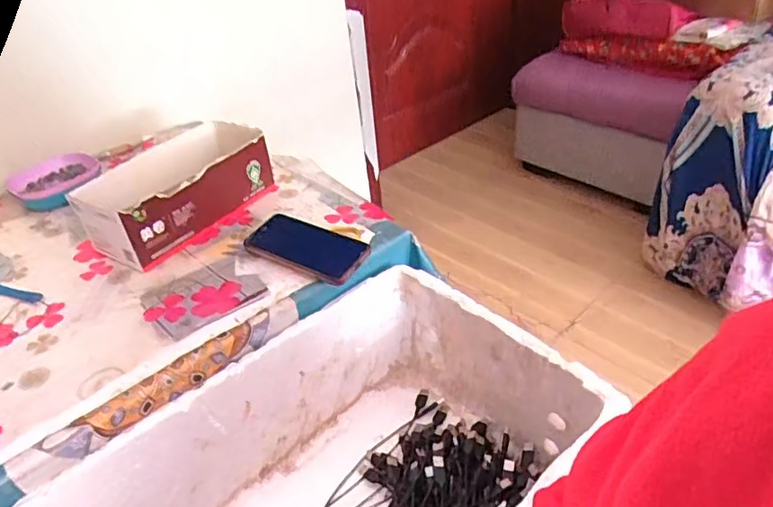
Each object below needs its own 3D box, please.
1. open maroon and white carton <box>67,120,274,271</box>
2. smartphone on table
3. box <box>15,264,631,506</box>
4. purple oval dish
[{"bbox_3d":[-0.304,-0.094,0.801,0.144,0.093,0.259,20,46,30],"label":"open maroon and white carton"},{"bbox_3d":[-0.104,-0.009,0.719,0.160,0.008,0.079,20,54,23],"label":"smartphone on table"},{"bbox_3d":[-0.053,0.269,0.595,0.507,0.216,0.343,-33,45,-31],"label":"box"},{"bbox_3d":[-0.557,-0.123,0.927,0.139,0.034,0.136,-26,43,-23],"label":"purple oval dish"}]

